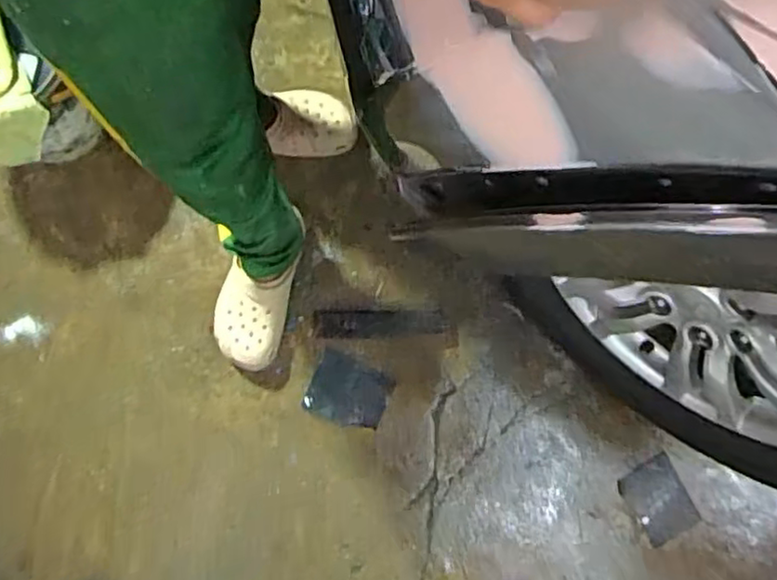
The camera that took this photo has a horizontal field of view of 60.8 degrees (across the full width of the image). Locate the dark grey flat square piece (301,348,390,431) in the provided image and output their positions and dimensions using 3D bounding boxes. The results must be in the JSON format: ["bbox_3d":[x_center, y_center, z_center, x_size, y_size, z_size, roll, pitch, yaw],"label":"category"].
[{"bbox_3d":[-0.070,0.178,1.160,0.136,0.007,0.113,22,79,-6],"label":"dark grey flat square piece"}]

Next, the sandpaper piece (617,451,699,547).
[{"bbox_3d":[0.495,0.385,1.215,0.105,0.007,0.144,-31,92,-6],"label":"sandpaper piece"}]

